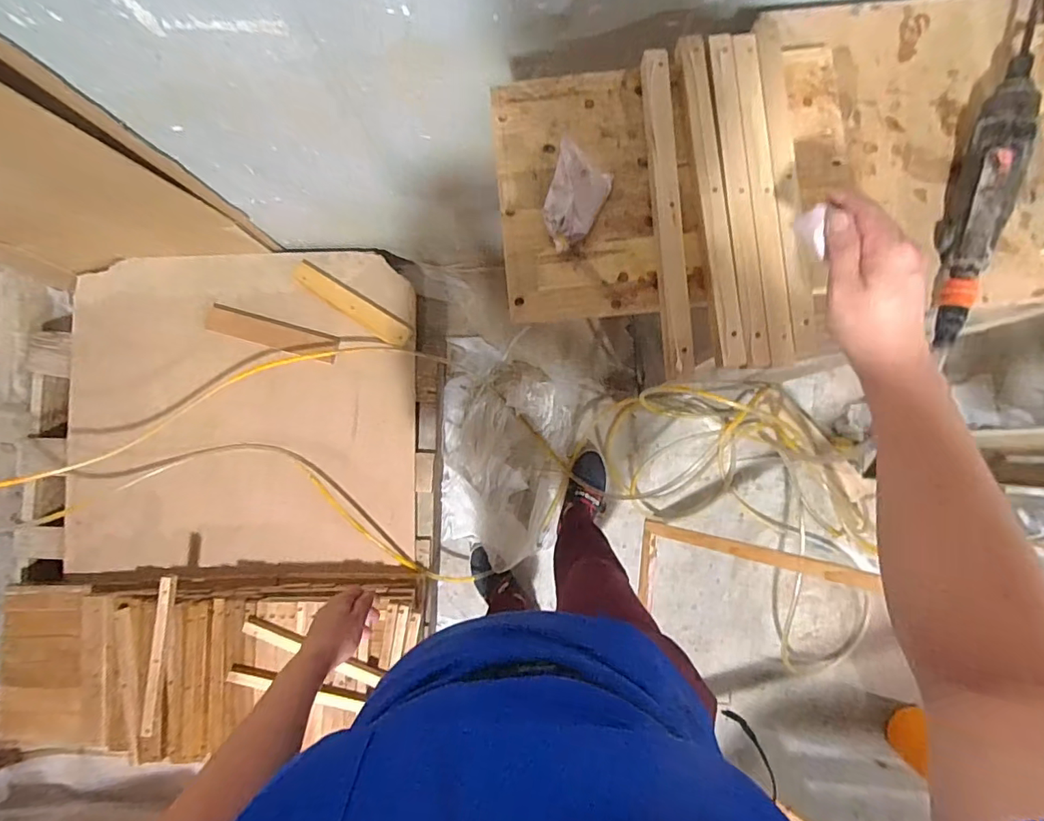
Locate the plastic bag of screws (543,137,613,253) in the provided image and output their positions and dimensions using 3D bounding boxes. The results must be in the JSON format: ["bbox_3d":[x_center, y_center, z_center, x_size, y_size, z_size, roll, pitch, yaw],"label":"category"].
[{"bbox_3d":[0.046,-0.192,0.470,0.051,0.044,0.090,23,87,5],"label":"plastic bag of screws"}]

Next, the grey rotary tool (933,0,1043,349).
[{"bbox_3d":[0.428,-0.230,0.465,0.047,0.057,0.348,16,86,4],"label":"grey rotary tool"}]

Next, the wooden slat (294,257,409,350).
[{"bbox_3d":[-0.405,-0.254,1.204,0.326,0.023,0.058,33,88,5],"label":"wooden slat"}]

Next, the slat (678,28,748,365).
[{"bbox_3d":[0.173,-0.194,0.468,0.024,0.015,0.307,-6,85,3],"label":"slat"}]

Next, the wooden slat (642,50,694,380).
[{"bbox_3d":[0.135,-0.180,0.473,0.025,0.025,0.302,-3,85,3],"label":"wooden slat"}]

